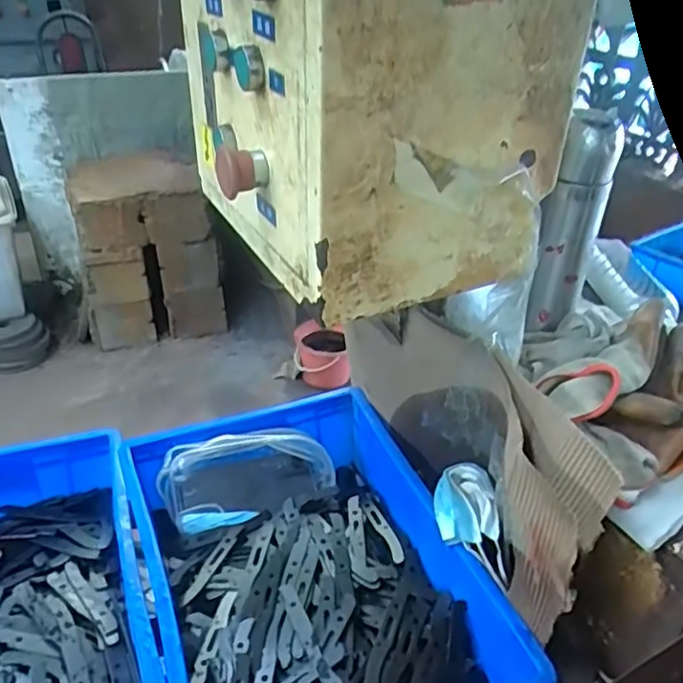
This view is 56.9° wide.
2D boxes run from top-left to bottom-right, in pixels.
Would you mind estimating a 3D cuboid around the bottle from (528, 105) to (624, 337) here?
[{"bbox_3d":[0.212,-0.105,0.588,0.049,0.192,0.053,20,38,24],"label":"bottle"}]

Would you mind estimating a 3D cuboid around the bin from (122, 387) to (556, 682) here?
[{"bbox_3d":[-0.037,0.231,0.654,0.298,0.126,0.412,-11,36,-18],"label":"bin"}]

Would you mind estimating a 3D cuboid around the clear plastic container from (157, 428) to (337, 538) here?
[{"bbox_3d":[-0.110,0.167,0.766,0.202,0.091,0.087,-9,35,-16],"label":"clear plastic container"}]

